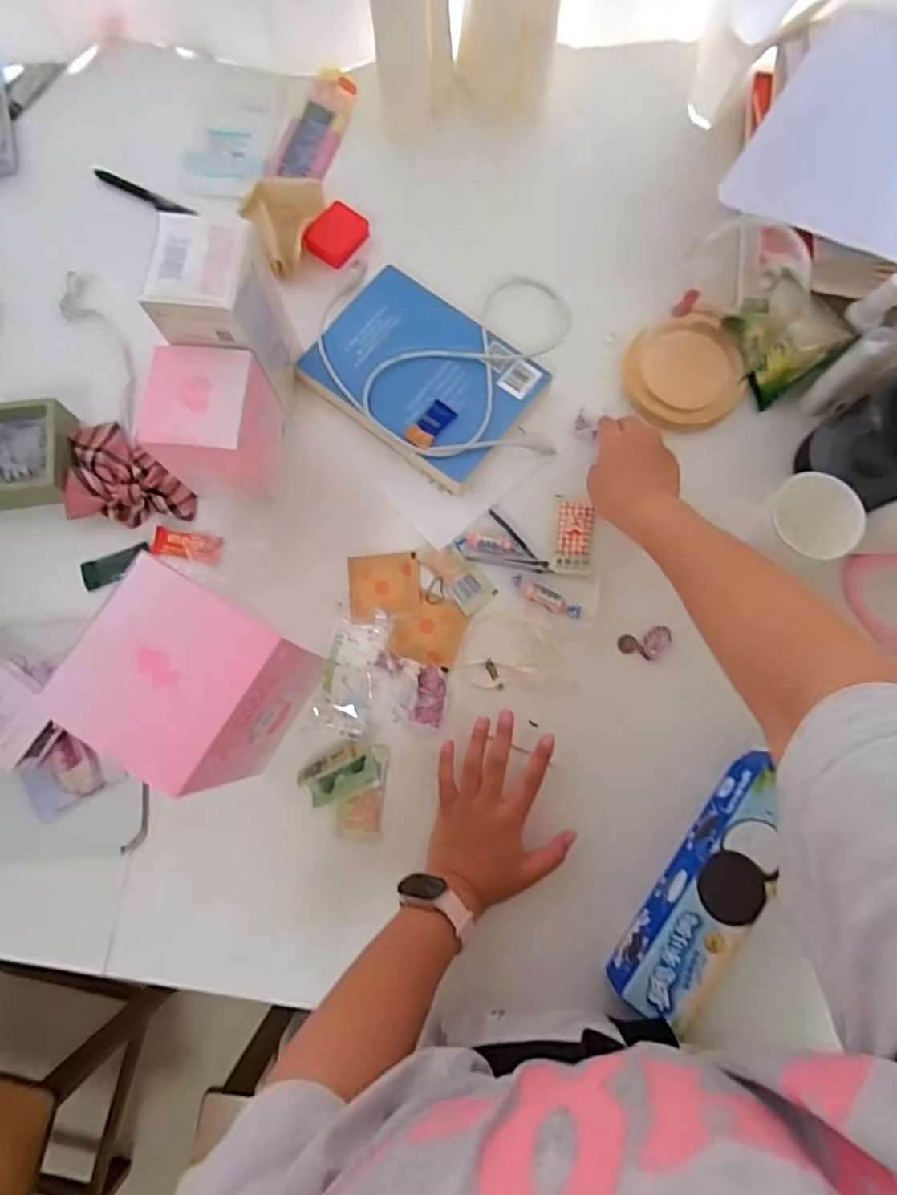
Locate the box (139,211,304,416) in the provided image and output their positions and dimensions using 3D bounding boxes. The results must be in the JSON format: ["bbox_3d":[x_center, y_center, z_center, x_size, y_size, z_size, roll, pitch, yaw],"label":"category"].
[{"bbox_3d":[-0.191,-0.240,0.516,0.081,0.161,0.090,2,79,0],"label":"box"}]

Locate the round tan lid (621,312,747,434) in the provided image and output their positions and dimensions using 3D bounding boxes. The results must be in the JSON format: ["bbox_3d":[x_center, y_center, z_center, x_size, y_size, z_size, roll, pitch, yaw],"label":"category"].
[{"bbox_3d":[0.236,-0.219,0.577,0.110,0.032,0.101,0,79,0],"label":"round tan lid"}]

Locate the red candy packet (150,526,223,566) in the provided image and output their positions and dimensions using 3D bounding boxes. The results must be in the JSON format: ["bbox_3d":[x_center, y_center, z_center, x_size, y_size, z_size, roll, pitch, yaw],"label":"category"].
[{"bbox_3d":[-0.252,-0.050,0.560,0.068,0.009,0.028,11,79,2],"label":"red candy packet"}]

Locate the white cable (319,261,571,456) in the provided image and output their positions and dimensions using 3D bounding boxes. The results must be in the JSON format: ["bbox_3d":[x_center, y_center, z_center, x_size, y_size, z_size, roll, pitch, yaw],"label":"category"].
[{"bbox_3d":[-0.006,-0.240,0.579,0.246,0.025,0.219,3,79,1],"label":"white cable"}]

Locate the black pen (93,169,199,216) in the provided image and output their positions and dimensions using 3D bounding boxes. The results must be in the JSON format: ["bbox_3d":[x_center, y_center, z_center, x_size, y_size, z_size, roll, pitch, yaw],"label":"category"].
[{"bbox_3d":[-0.330,-0.440,0.641,0.126,0.010,0.012,27,80,5],"label":"black pen"}]

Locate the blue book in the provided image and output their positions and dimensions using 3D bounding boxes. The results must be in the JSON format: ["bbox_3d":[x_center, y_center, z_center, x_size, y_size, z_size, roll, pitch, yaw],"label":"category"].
[{"bbox_3d":[-0.026,-0.221,0.580,0.206,0.026,0.156,36,81,7],"label":"blue book"}]

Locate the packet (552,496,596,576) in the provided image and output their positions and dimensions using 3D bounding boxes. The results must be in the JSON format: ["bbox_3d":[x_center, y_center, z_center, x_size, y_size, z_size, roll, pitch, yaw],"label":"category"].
[{"bbox_3d":[0.119,-0.059,0.560,0.038,0.005,0.077,5,79,1],"label":"packet"}]

